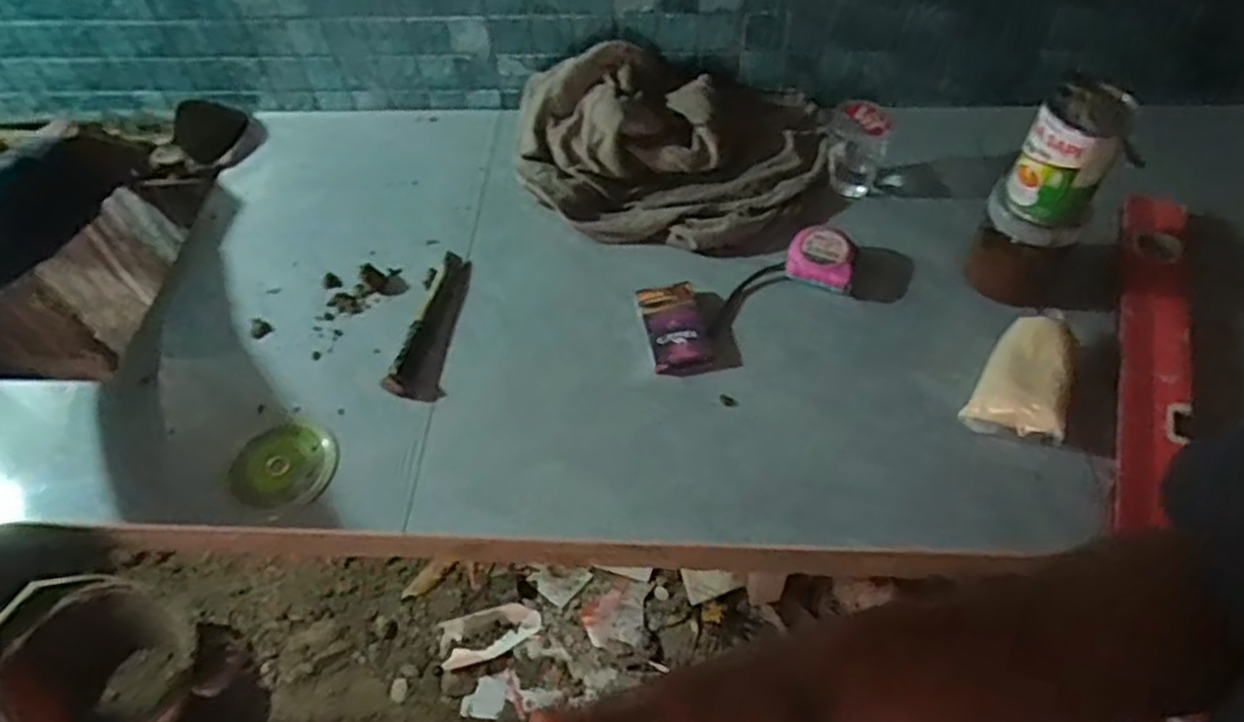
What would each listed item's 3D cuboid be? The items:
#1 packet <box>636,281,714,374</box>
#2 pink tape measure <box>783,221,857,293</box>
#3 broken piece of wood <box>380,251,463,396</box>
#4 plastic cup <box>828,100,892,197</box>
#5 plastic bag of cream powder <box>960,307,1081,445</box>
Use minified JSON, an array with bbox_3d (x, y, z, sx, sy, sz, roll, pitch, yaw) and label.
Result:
[{"bbox_3d":[0.054,-0.034,0.782,0.057,0.019,0.104,-10,54,-4],"label":"packet"},{"bbox_3d":[0.212,-0.107,0.817,0.070,0.036,0.062,20,57,17],"label":"pink tape measure"},{"bbox_3d":[-0.199,-0.044,0.795,0.025,0.016,0.181,8,54,9],"label":"broken piece of wood"},{"bbox_3d":[0.267,-0.247,0.885,0.066,0.091,0.074,11,55,11],"label":"plastic cup"},{"bbox_3d":[0.373,0.005,0.721,0.080,0.056,0.133,18,57,16],"label":"plastic bag of cream powder"}]

